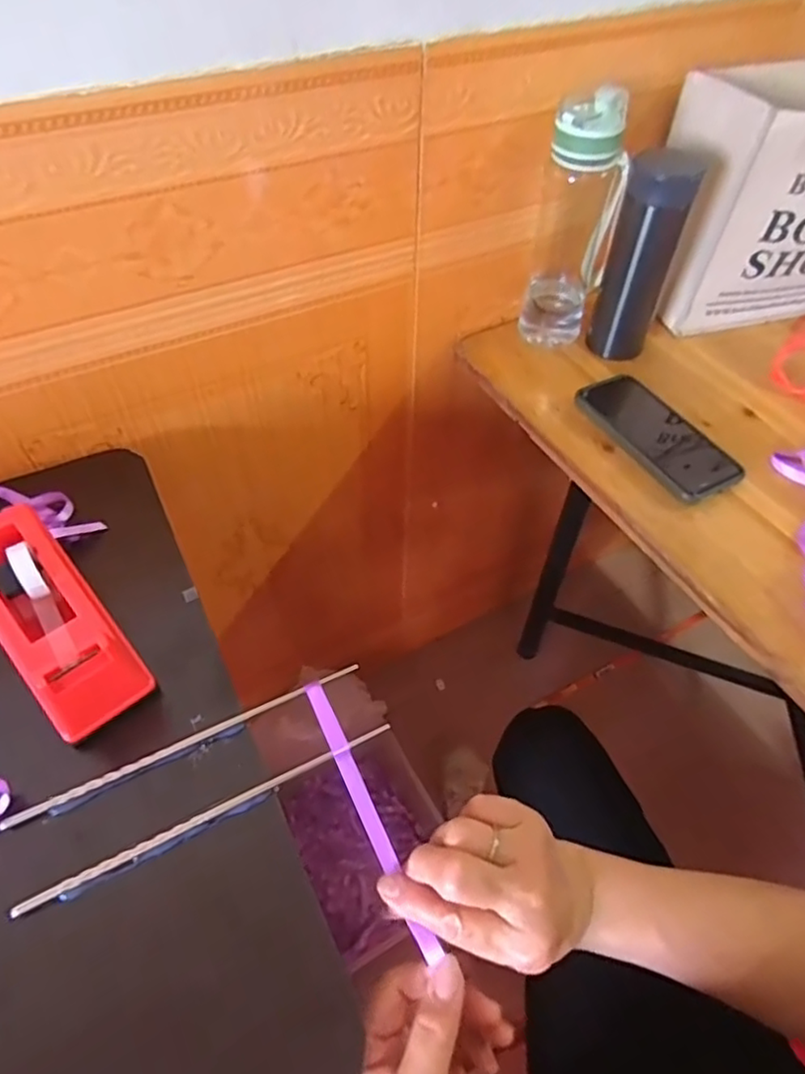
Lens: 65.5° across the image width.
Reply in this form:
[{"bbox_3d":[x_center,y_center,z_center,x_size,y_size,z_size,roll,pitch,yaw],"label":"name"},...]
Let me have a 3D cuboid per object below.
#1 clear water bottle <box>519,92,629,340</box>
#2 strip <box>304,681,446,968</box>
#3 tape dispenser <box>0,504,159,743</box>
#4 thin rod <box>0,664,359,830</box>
[{"bbox_3d":[0.173,-0.303,0.630,0.073,0.236,0.075,18,54,13],"label":"clear water bottle"},{"bbox_3d":[-0.022,0.162,0.375,0.011,0.010,0.167,-20,58,-19],"label":"strip"},{"bbox_3d":[-0.229,0.054,0.408,0.061,0.070,0.159,-35,60,-25],"label":"tape dispenser"},{"bbox_3d":[-0.130,0.127,0.394,0.221,0.008,0.007,-22,56,-17],"label":"thin rod"}]

